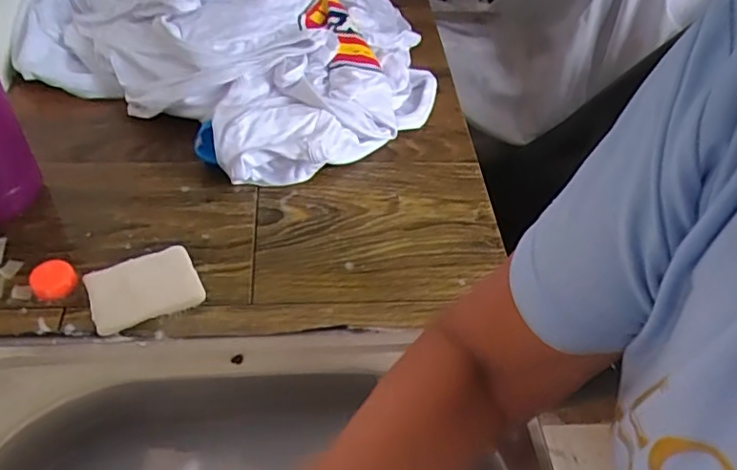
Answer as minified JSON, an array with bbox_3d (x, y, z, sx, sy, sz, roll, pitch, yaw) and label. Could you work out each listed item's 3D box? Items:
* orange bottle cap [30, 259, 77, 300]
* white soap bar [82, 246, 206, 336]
[{"bbox_3d":[-0.245,0.034,0.460,0.032,0.014,0.029,-26,53,-28],"label":"orange bottle cap"},{"bbox_3d":[-0.174,0.040,0.459,0.080,0.018,0.056,-18,50,-22],"label":"white soap bar"}]

